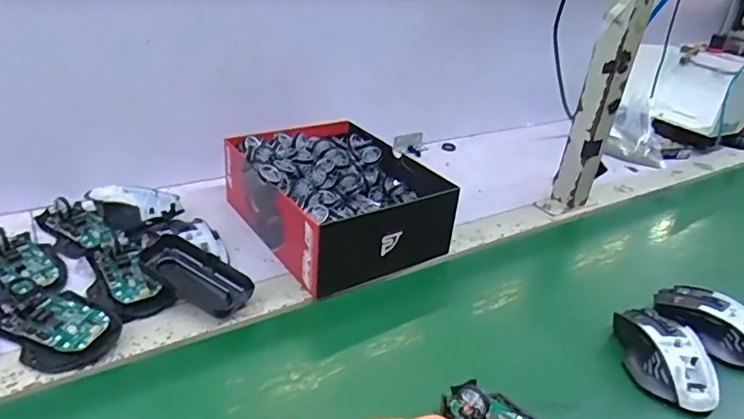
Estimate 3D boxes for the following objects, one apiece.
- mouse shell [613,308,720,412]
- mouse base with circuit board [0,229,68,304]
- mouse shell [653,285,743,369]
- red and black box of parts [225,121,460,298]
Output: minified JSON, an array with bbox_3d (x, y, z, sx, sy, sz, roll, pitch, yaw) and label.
[{"bbox_3d":[0.274,0.133,0.500,0.063,0.036,0.106,5,30,-3],"label":"mouse shell"},{"bbox_3d":[-0.361,0.046,0.541,0.114,0.021,0.074,29,37,34],"label":"mouse base with circuit board"},{"bbox_3d":[0.347,0.114,0.541,0.113,0.035,0.062,27,35,31],"label":"mouse shell"},{"bbox_3d":[-0.048,-0.020,0.655,0.191,0.093,0.243,-15,36,-33],"label":"red and black box of parts"}]

